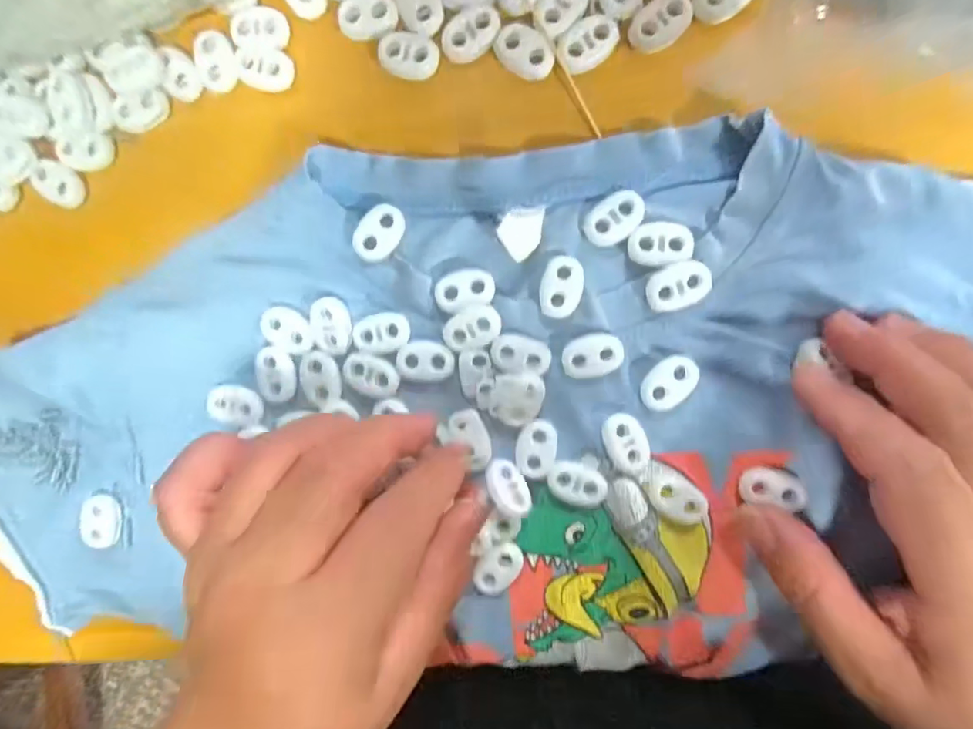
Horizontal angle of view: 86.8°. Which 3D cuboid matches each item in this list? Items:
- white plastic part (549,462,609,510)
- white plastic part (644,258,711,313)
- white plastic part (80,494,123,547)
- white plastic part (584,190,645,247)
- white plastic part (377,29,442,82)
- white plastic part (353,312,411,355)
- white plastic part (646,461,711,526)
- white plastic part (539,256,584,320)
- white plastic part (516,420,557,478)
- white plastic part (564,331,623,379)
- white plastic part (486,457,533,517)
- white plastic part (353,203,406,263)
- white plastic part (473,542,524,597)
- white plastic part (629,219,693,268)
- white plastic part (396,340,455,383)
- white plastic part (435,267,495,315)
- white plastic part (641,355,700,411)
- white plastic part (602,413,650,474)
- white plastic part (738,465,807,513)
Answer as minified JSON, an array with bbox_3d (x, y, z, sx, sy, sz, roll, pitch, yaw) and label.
[{"bbox_3d":[0.034,0.045,0.193,0.022,0.005,0.015,21,98,4],"label":"white plastic part"},{"bbox_3d":[0.068,-0.028,0.182,0.022,0.006,0.016,-16,94,8],"label":"white plastic part"},{"bbox_3d":[-0.161,0.066,0.214,0.015,0.004,0.022,7,97,6],"label":"white plastic part"},{"bbox_3d":[0.046,-0.052,0.184,0.022,0.004,0.015,-44,90,9],"label":"white plastic part"},{"bbox_3d":[-0.028,-0.112,0.185,0.021,0.004,0.015,10,97,5],"label":"white plastic part"},{"bbox_3d":[-0.040,-0.012,0.193,0.021,0.004,0.015,-6,95,7],"label":"white plastic part"},{"bbox_3d":[0.070,0.049,0.189,0.024,0.004,0.016,34,98,2],"label":"white plastic part"},{"bbox_3d":[0.028,-0.029,0.188,0.015,0.005,0.023,13,97,5],"label":"white plastic part"},{"bbox_3d":[0.019,0.032,0.194,0.015,0.004,0.022,8,97,5],"label":"white plastic part"},{"bbox_3d":[0.039,-0.003,0.188,0.022,0.005,0.015,-10,95,7],"label":"white plastic part"},{"bbox_3d":[0.008,0.046,0.190,0.022,0.015,0.004,57,143,18],"label":"white plastic part"},{"bbox_3d":[-0.040,-0.049,0.192,0.014,0.005,0.022,35,98,2],"label":"white plastic part"},{"bbox_3d":[0.005,0.079,0.199,0.014,0.006,0.021,32,98,2],"label":"white plastic part"},{"bbox_3d":[0.062,-0.043,0.183,0.022,0.005,0.016,-8,95,7],"label":"white plastic part"},{"bbox_3d":[-0.023,-0.001,0.193,0.022,0.004,0.015,5,96,6],"label":"white plastic part"},{"bbox_3d":[-0.008,-0.028,0.189,0.022,0.004,0.015,-14,94,7],"label":"white plastic part"},{"bbox_3d":[0.066,0.007,0.187,0.015,0.004,0.022,39,98,1],"label":"white plastic part"},{"bbox_3d":[0.052,0.029,0.189,0.015,0.006,0.022,-23,93,8],"label":"white plastic part"},{"bbox_3d":[0.103,0.044,0.185,0.021,0.007,0.013,8,97,5],"label":"white plastic part"}]

